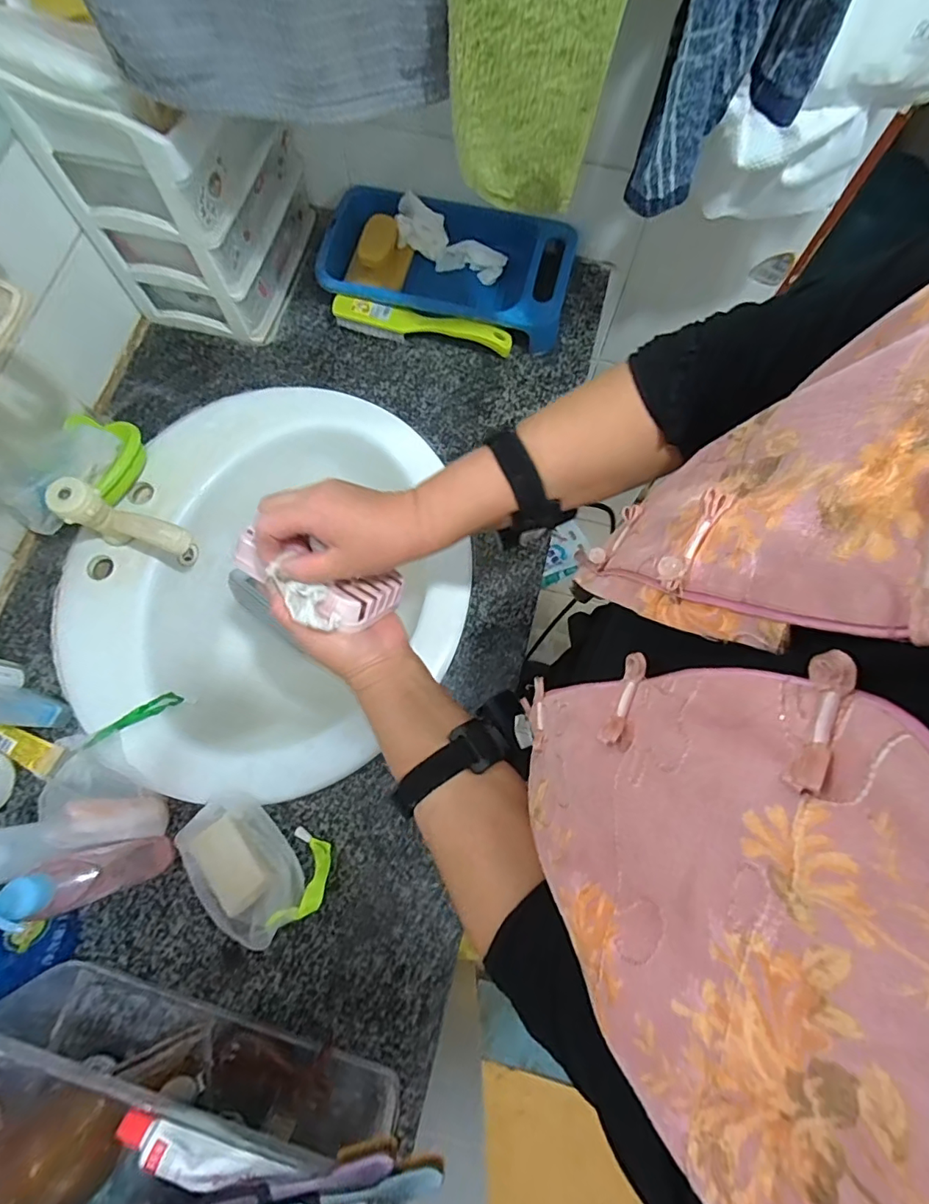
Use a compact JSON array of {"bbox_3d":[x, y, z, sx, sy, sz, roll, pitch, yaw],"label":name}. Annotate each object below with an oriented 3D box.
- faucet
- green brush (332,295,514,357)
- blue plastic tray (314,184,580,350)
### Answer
[{"bbox_3d":[-0.349,-0.075,0.552,0.121,0.106,0.047,27,75,7],"label":"faucet"},{"bbox_3d":[-0.053,-0.354,0.672,0.228,0.038,0.026,10,73,3],"label":"green brush"},{"bbox_3d":[-0.022,-0.439,0.688,0.314,0.059,0.190,13,74,4],"label":"blue plastic tray"}]

